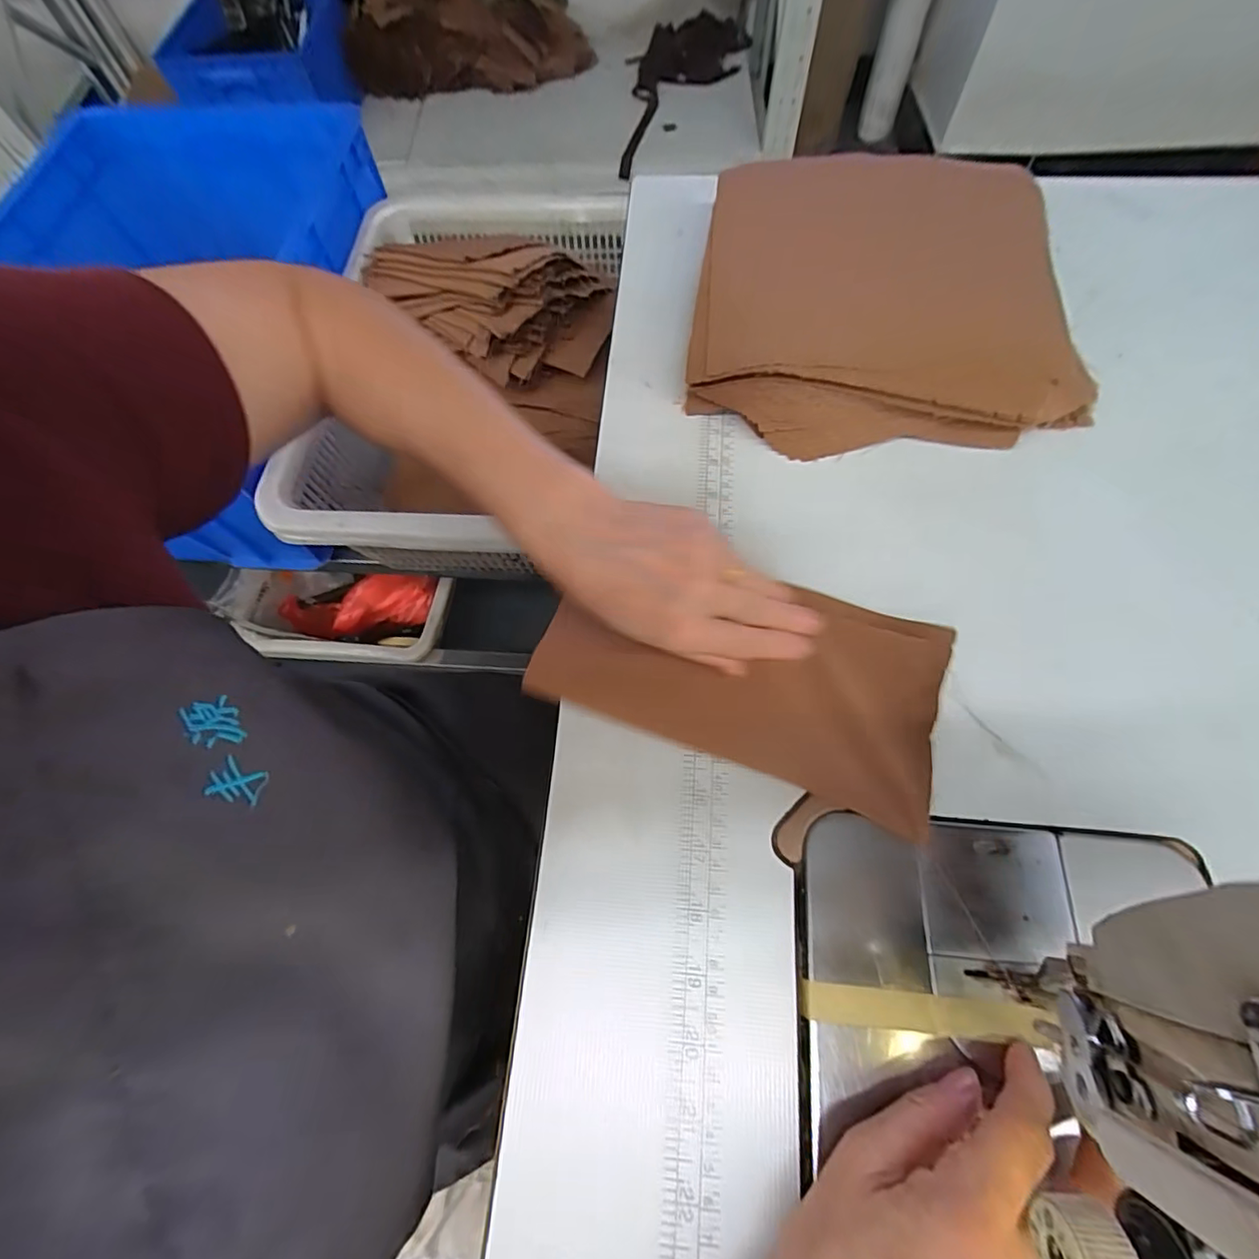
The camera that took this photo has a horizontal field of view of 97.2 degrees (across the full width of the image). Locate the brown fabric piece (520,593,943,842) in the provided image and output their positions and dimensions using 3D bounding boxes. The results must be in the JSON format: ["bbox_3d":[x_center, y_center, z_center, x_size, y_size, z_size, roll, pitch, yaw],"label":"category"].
[{"bbox_3d":[0.058,0.017,0.291,0.200,0.013,0.105,19,74,8],"label":"brown fabric piece"}]

